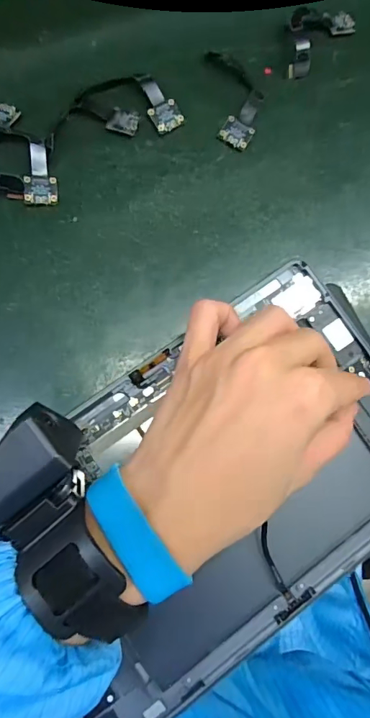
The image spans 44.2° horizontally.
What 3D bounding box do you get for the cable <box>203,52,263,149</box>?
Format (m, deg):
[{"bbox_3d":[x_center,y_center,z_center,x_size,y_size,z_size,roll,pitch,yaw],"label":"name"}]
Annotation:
[{"bbox_3d":[0.038,-0.184,0.321,0.035,0.004,0.074,-7,85,-7],"label":"cable"}]

